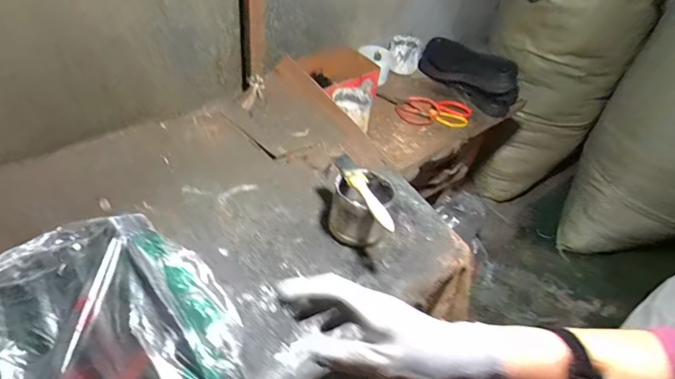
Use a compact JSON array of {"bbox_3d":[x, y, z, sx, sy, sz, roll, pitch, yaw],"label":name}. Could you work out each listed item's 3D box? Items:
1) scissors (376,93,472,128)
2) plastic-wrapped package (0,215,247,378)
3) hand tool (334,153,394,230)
[{"bbox_3d":[0.219,-0.197,1.013,0.229,0.013,0.108,7,43,-1],"label":"scissors"},{"bbox_3d":[-0.231,0.152,0.410,0.280,0.067,0.240,37,51,27],"label":"plastic-wrapped package"},{"bbox_3d":[0.040,0.000,0.594,0.027,0.015,0.149,-17,48,-24],"label":"hand tool"}]

